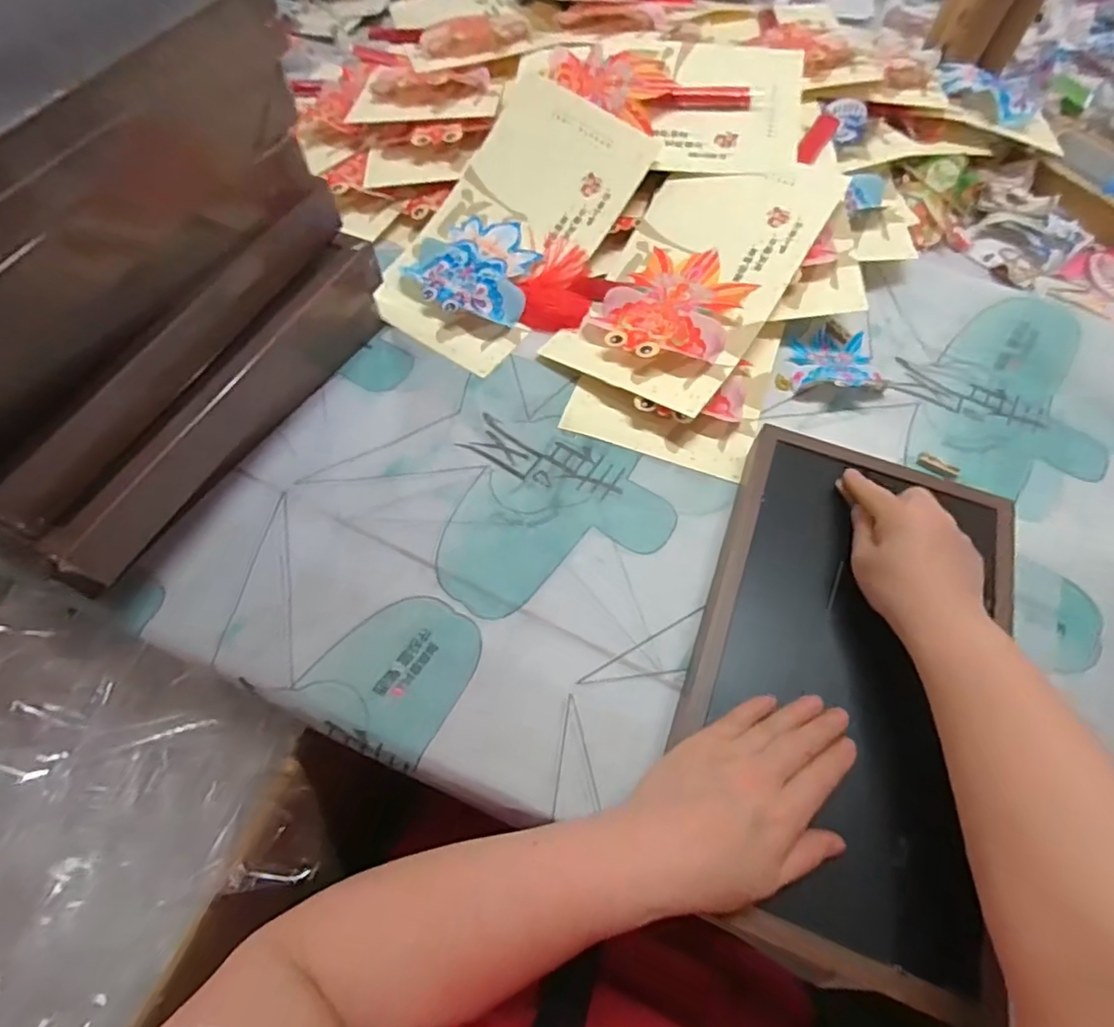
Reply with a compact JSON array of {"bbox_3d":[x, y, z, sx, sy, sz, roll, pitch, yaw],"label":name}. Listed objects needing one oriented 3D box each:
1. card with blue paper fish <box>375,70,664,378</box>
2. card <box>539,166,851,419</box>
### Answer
[{"bbox_3d":[-0.048,-0.304,0.609,0.170,0.034,0.316,30,80,13],"label":"card with blue paper fish"},{"bbox_3d":[0.138,-0.241,0.577,0.170,0.065,0.314,30,67,14],"label":"card"}]

